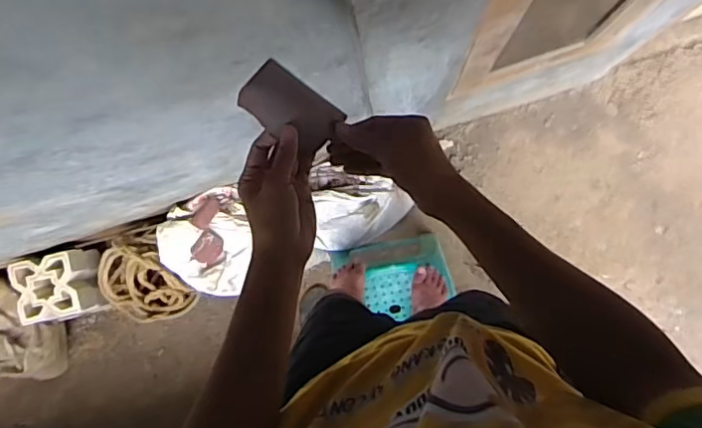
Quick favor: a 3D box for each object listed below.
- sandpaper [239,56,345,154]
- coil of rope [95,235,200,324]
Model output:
[{"bbox_3d":[-0.059,-0.104,0.559,0.096,0.008,0.056,34,97,-24],"label":"sandpaper"},{"bbox_3d":[-0.627,0.206,1.687,0.252,0.172,0.276,0,89,4],"label":"coil of rope"}]

